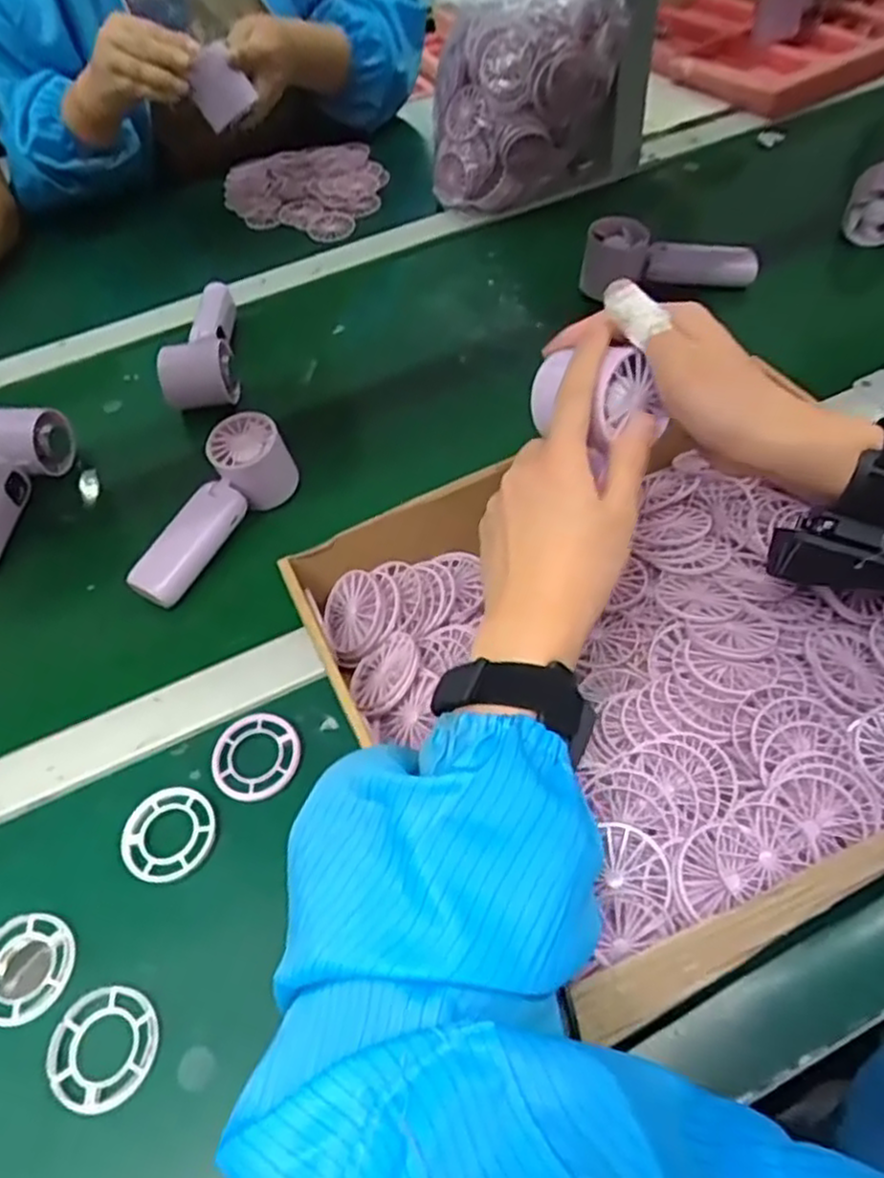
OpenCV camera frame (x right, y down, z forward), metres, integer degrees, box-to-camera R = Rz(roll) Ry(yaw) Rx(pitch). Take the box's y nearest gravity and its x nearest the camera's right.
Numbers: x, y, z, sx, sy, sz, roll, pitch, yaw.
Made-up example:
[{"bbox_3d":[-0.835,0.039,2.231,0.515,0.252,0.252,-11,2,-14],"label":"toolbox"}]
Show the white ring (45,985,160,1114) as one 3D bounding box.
[{"bbox_3d":[-0.167,0.226,0.366,0.055,0.005,0.052,-1,55,1],"label":"white ring"}]

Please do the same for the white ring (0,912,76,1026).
[{"bbox_3d":[-0.222,0.200,0.392,0.053,0.004,0.051,-1,55,1],"label":"white ring"}]

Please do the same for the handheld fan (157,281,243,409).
[{"bbox_3d":[-0.223,-0.224,0.682,0.065,0.062,0.144,-10,56,-5],"label":"handheld fan"}]

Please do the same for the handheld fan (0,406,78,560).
[{"bbox_3d":[-0.354,-0.079,0.593,0.059,0.057,0.166,7,56,7],"label":"handheld fan"}]

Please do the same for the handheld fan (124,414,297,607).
[{"bbox_3d":[-0.170,-0.059,0.544,0.050,0.049,0.150,24,59,17],"label":"handheld fan"}]

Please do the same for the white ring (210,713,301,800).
[{"bbox_3d":[-0.112,0.101,0.450,0.052,0.006,0.055,-1,55,1],"label":"white ring"}]

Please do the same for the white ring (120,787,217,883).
[{"bbox_3d":[-0.156,0.139,0.423,0.053,0.004,0.052,-1,55,1],"label":"white ring"}]

